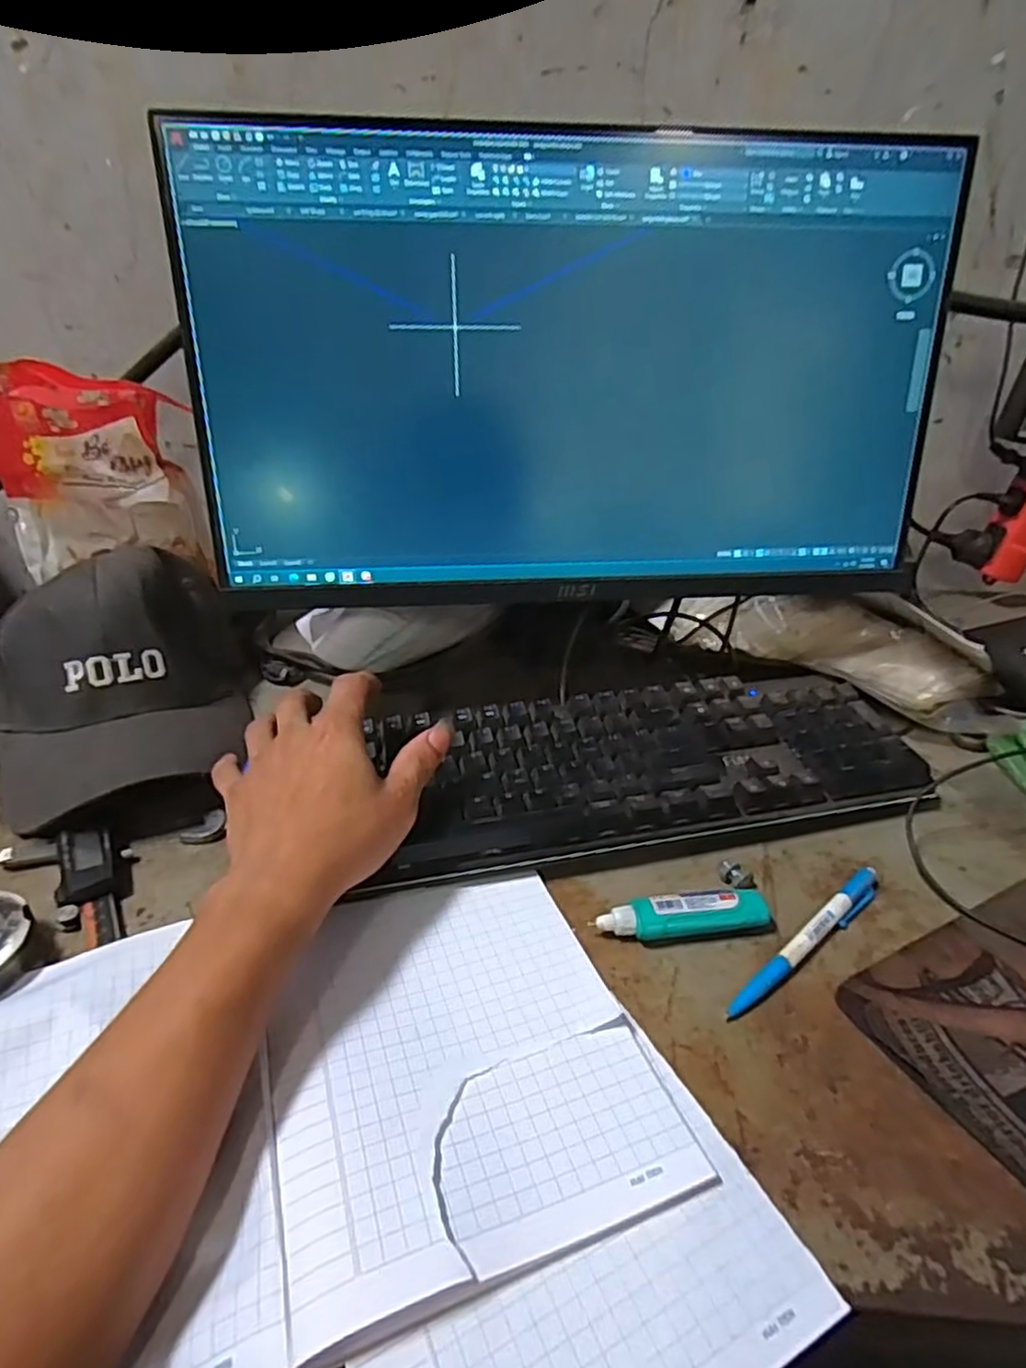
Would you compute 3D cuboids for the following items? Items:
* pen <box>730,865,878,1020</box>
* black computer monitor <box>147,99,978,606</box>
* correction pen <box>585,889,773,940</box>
[{"bbox_3d":[0.157,0.133,0.364,0.134,0.011,0.013,-21,35,-35],"label":"pen"},{"bbox_3d":[0.044,-0.196,0.459,0.490,0.267,0.057,-2,28,-6],"label":"black computer monitor"},{"bbox_3d":[0.090,0.124,0.369,0.090,0.018,0.021,-3,28,-7],"label":"correction pen"}]

